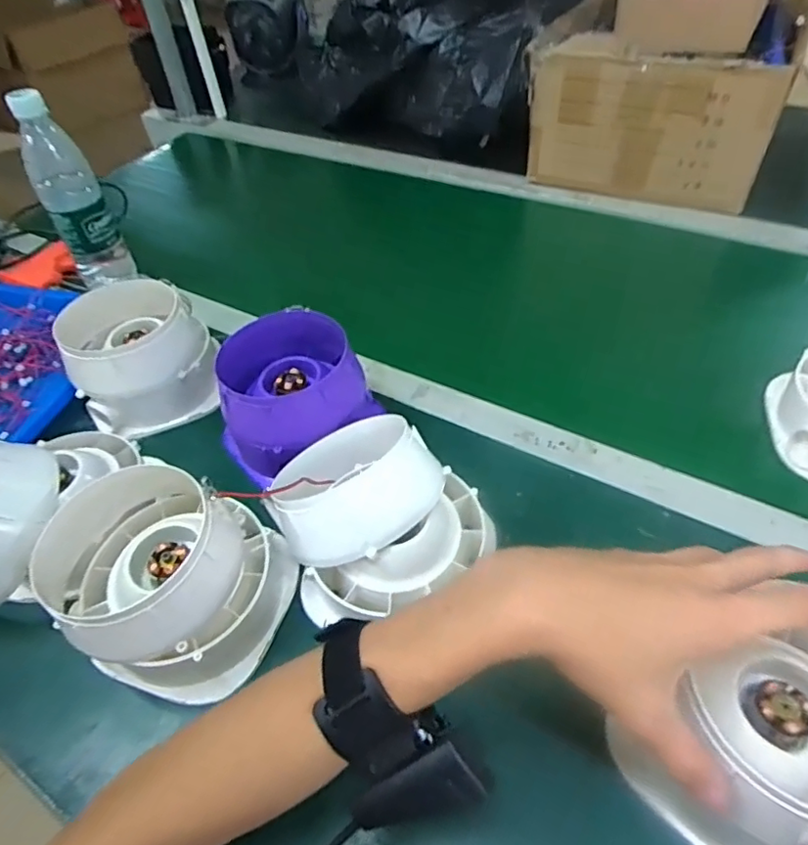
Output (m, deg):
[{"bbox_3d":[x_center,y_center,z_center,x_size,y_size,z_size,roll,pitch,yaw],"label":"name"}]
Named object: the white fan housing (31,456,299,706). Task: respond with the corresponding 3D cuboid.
[{"bbox_3d":[-0.164,0.109,0.410,0.147,0.101,0.133,25,55,26],"label":"white fan housing"}]

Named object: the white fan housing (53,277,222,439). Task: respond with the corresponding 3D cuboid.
[{"bbox_3d":[-0.271,-0.072,0.595,0.132,0.105,0.145,-30,52,-20],"label":"white fan housing"}]

